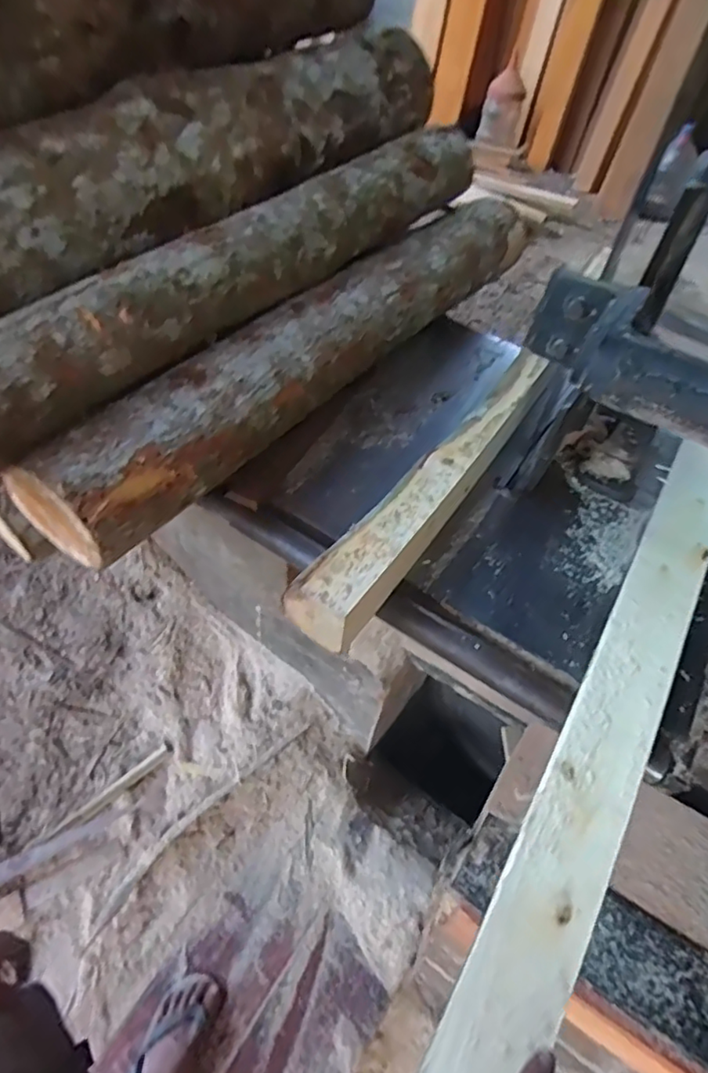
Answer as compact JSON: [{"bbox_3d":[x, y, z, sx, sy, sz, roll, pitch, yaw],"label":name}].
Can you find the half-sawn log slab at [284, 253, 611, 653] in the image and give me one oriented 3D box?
[{"bbox_3d":[0.130,-0.091,0.891,0.087,0.088,0.644,30,55,18],"label":"half-sawn log slab"}]

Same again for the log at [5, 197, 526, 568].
[{"bbox_3d":[-0.020,-0.340,1.002,0.162,0.126,1.110,35,57,21],"label":"log"}]

